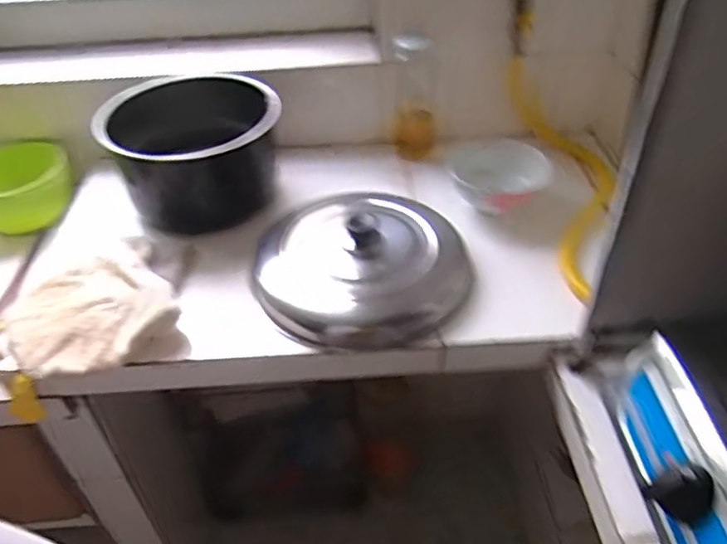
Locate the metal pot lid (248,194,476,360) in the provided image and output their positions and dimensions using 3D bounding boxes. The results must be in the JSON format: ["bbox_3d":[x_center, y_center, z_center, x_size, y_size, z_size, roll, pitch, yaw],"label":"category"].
[{"bbox_3d":[-0.004,-0.011,0.777,0.254,0.096,0.224,-7,42,-6],"label":"metal pot lid"}]

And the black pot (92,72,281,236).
[{"bbox_3d":[-0.238,-0.166,0.902,0.227,0.156,0.225,-1,42,1],"label":"black pot"}]

